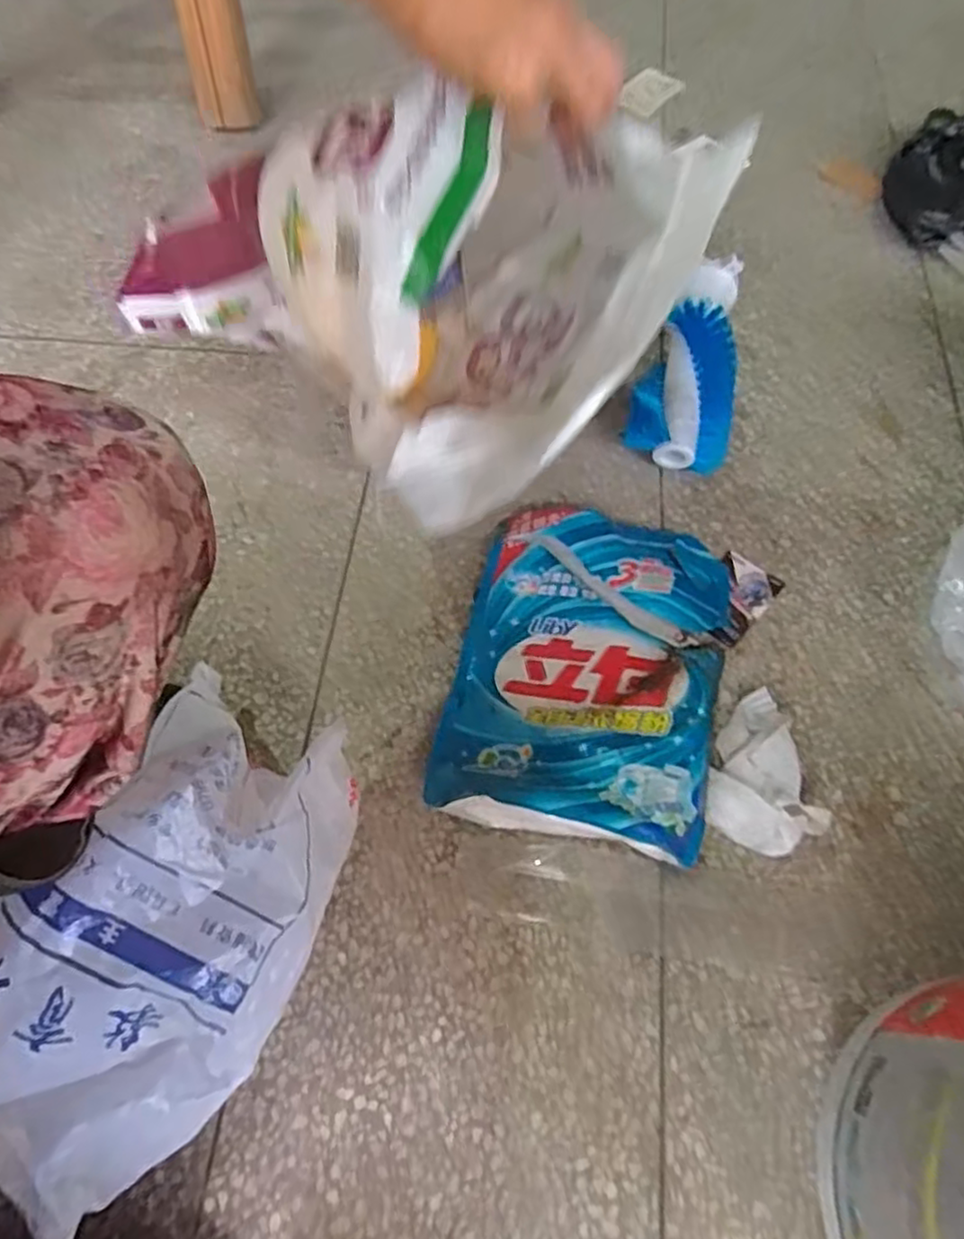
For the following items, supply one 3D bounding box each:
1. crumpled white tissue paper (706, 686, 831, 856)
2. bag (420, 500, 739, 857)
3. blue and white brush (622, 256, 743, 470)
[{"bbox_3d":[0.208,0.117,0.544,0.075,0.033,0.120,-8,61,-6],"label":"crumpled white tissue paper"},{"bbox_3d":[0.089,0.034,0.582,0.214,0.053,0.283,13,61,5],"label":"bag"},{"bbox_3d":[0.205,-0.247,0.679,0.096,0.049,0.201,14,90,7],"label":"blue and white brush"}]

